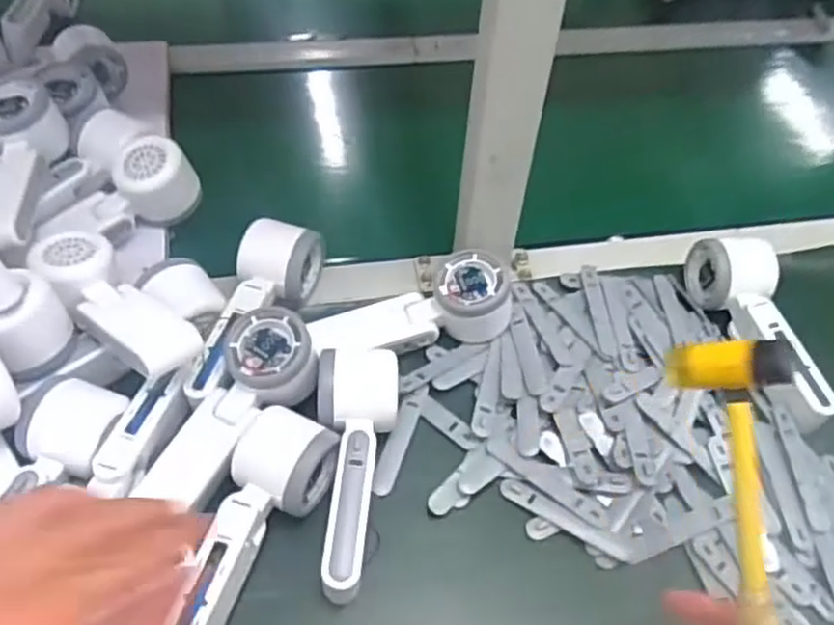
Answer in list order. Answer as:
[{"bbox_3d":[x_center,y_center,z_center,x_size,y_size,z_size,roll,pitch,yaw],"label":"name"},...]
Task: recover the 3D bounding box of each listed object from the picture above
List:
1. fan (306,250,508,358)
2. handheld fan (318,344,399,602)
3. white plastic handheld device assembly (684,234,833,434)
[{"bbox_3d":[-0.002,-0.004,0.568,0.161,0.051,0.056,-12,53,-14],"label":"fan"},{"bbox_3d":[-0.037,0.101,0.483,0.055,0.046,0.160,0,51,-5],"label":"handheld fan"},{"bbox_3d":[0.274,0.008,0.575,0.052,0.053,0.170,-9,53,-12],"label":"white plastic handheld device assembly"}]

